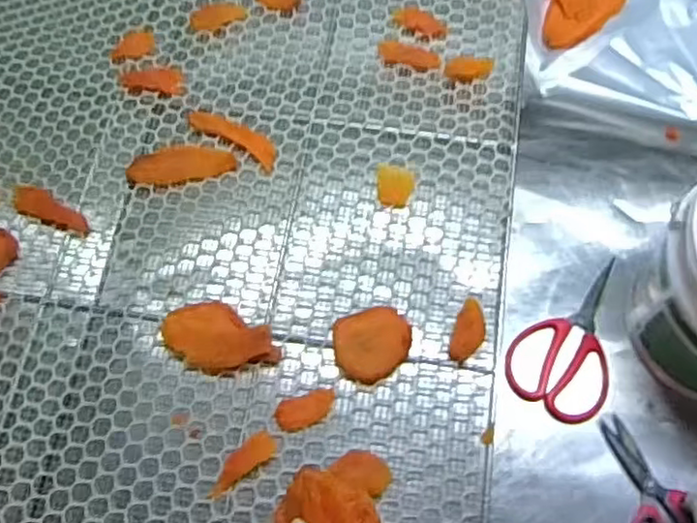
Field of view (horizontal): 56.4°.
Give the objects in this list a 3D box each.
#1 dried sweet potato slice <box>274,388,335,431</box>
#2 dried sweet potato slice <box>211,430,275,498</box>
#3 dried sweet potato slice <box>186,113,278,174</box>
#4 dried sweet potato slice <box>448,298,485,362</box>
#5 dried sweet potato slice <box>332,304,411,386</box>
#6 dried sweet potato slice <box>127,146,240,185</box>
[{"bbox_3d":[-0.040,0.144,0.628,0.059,0.005,0.030,-18,70,-6],"label":"dried sweet potato slice"},{"bbox_3d":[-0.100,0.188,0.608,0.072,0.004,0.026,-35,73,-12],"label":"dried sweet potato slice"},{"bbox_3d":[-0.130,-0.143,0.743,0.120,0.006,0.032,33,73,12],"label":"dried sweet potato slice"},{"bbox_3d":[0.121,0.070,0.651,0.030,0.015,0.062,15,70,6],"label":"dried sweet potato slice"},{"bbox_3d":[0.025,0.081,0.648,0.077,0.018,0.069,-25,71,-8],"label":"dried sweet potato slice"},{"bbox_3d":[-0.189,-0.110,0.735,0.120,0.004,0.045,-5,69,-1],"label":"dried sweet potato slice"}]

